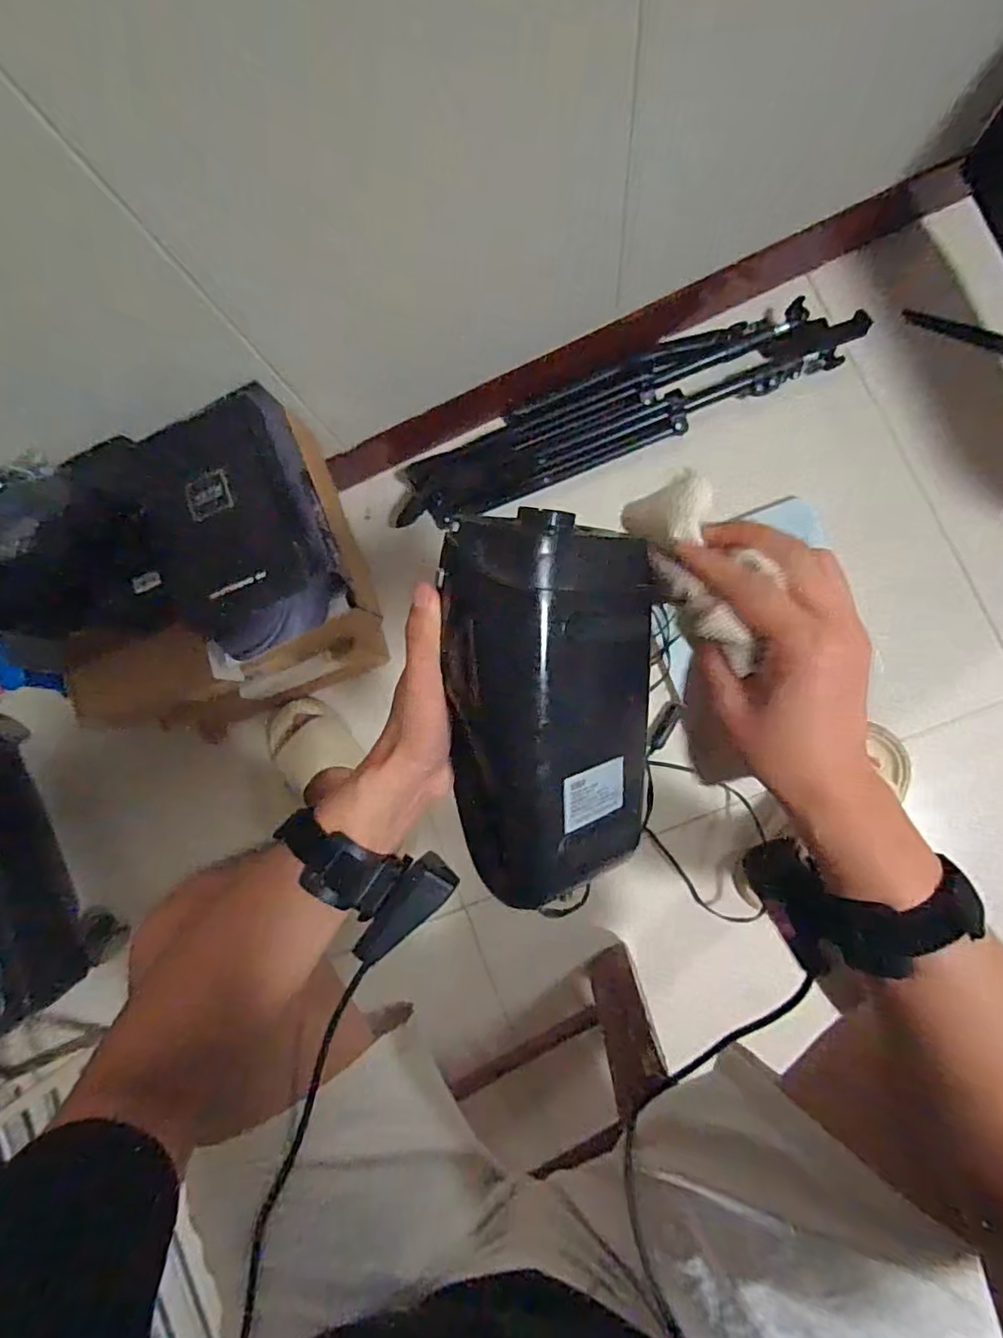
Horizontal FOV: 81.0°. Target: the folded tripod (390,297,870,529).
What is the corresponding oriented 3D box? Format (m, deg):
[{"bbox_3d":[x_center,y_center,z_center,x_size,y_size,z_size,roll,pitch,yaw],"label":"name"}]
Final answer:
[{"bbox_3d":[0.154,-0.360,0.860,0.654,0.096,0.117,-19,84,6],"label":"folded tripod"}]

